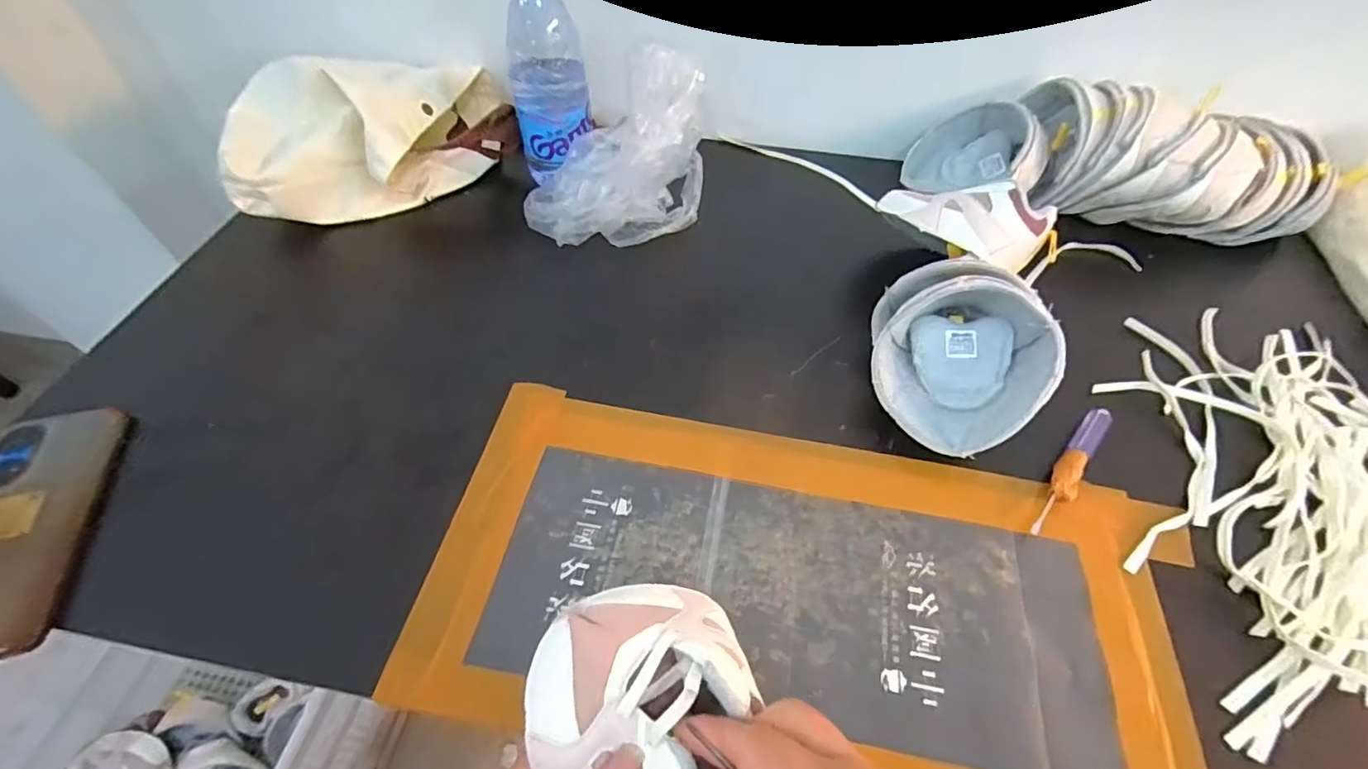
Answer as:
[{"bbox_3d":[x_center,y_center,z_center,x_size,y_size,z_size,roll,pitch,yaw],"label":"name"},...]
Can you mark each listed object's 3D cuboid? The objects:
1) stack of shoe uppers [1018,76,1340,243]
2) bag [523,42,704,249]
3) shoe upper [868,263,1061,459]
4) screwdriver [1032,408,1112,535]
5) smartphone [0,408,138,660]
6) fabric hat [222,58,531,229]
[{"bbox_3d":[0.451,-0.198,0.523,0.271,0.094,0.107,14,53,9],"label":"stack of shoe uppers"},{"bbox_3d":[-0.056,-0.199,0.506,0.175,0.128,0.091,-21,55,-16],"label":"bag"},{"bbox_3d":[0.192,-0.024,0.406,0.120,0.079,0.134,23,55,16],"label":"shoe upper"},{"bbox_3d":[0.263,0.057,0.389,0.017,0.010,0.116,33,58,22],"label":"screwdriver"},{"bbox_3d":[-0.410,0.087,0.355,0.077,0.013,0.164,-5,53,-16],"label":"smartphone"},{"bbox_3d":[-0.299,-0.252,0.559,0.260,0.100,0.156,-23,56,-18],"label":"fabric hat"}]

